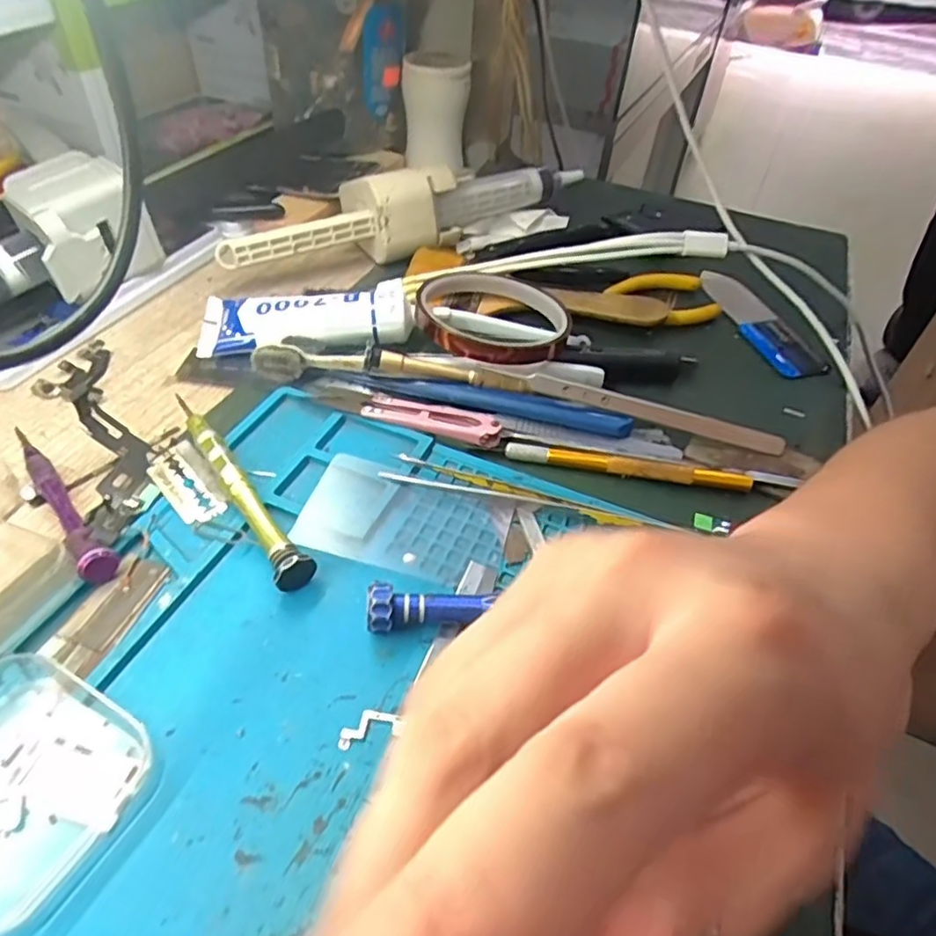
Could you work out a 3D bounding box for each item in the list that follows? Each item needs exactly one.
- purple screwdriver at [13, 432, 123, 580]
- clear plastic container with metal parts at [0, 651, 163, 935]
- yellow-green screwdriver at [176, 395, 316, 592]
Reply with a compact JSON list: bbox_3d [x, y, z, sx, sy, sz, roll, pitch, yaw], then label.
[{"bbox_3d":[-0.175,0.009,0.267,0.013,0.020,0.116,-30,56,-30],"label":"purple screwdriver"},{"bbox_3d":[-0.137,0.093,0.188,0.075,0.015,0.064,22,48,15],"label":"clear plastic container with metal parts"},{"bbox_3d":[-0.105,0.000,0.279,0.015,0.017,0.142,-24,53,-26],"label":"yellow-green screwdriver"}]

